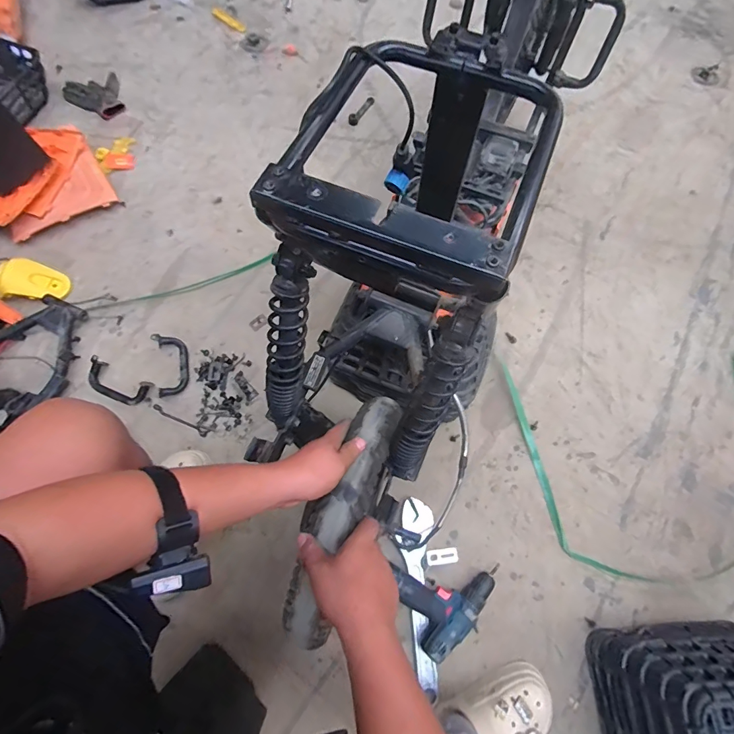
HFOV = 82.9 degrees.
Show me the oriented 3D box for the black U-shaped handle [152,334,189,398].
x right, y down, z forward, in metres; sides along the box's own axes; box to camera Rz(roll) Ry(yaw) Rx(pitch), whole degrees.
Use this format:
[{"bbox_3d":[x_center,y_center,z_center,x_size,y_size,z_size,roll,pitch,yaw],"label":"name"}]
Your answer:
[{"bbox_3d":[-0.445,-0.009,0.945,0.064,0.016,0.148,-14,70,-5],"label":"black U-shaped handle"}]

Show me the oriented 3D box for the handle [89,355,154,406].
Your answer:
[{"bbox_3d":[-0.559,0.037,0.929,0.148,0.021,0.064,23,71,8],"label":"handle"}]

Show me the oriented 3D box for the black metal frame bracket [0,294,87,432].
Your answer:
[{"bbox_3d":[-0.767,-0.008,0.929,0.229,0.054,0.323,22,71,8],"label":"black metal frame bracket"}]

